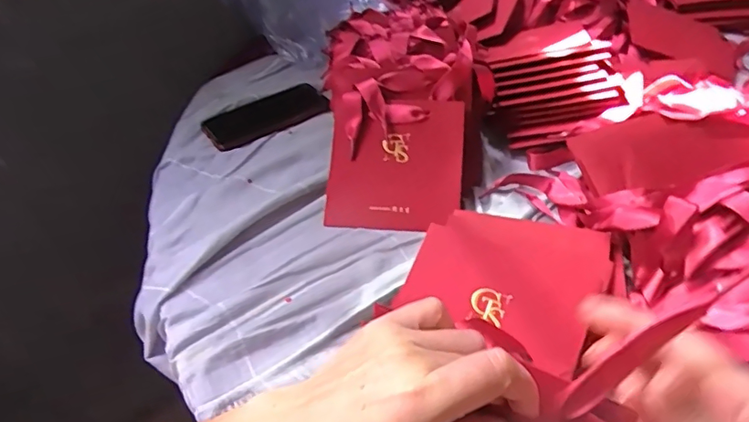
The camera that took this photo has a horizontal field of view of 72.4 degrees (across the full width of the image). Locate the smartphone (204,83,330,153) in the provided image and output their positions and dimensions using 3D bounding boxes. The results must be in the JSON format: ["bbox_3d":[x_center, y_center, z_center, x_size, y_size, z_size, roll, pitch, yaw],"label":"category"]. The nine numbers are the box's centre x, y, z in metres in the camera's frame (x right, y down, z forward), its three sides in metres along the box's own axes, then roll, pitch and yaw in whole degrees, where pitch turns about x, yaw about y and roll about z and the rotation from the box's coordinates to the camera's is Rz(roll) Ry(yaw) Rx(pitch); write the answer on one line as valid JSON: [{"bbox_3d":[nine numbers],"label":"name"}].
[{"bbox_3d":[-0.145,-0.130,0.686,0.159,0.008,0.075,-26,47,-21],"label":"smartphone"}]

